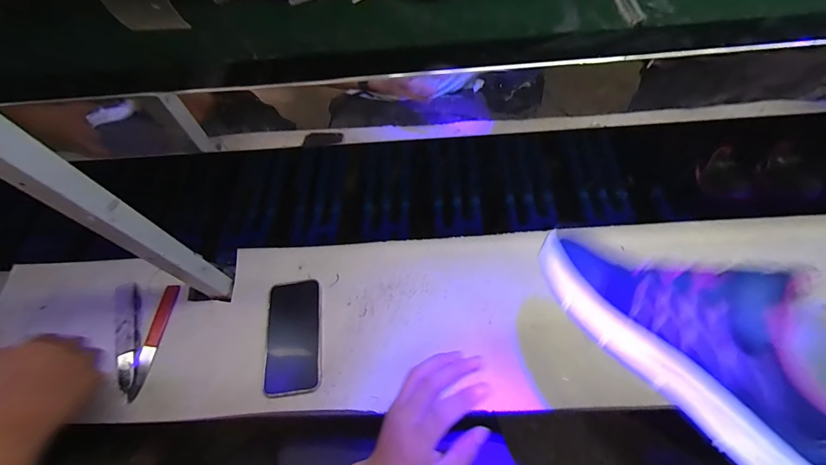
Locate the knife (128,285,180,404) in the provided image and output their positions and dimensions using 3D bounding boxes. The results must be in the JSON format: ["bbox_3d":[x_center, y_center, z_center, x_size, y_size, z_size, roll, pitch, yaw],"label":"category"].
[{"bbox_3d":[-0.394,0.162,0.544,0.024,0.010,0.167,-1,60,4],"label":"knife"}]

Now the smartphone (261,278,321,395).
[{"bbox_3d":[-0.176,0.152,0.529,0.080,0.012,0.162,-8,60,-1],"label":"smartphone"}]

